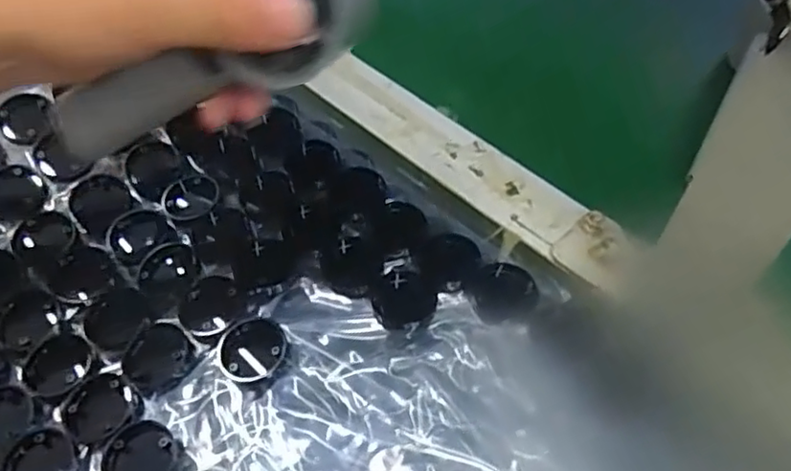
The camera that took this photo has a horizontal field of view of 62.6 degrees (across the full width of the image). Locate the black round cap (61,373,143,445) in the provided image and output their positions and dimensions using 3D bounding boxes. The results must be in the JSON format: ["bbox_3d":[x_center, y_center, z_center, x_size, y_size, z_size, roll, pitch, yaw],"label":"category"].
[{"bbox_3d":[-0.128,0.074,0.280,0.029,0.004,0.032,-36,61,-20],"label":"black round cap"}]

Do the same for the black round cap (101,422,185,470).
[{"bbox_3d":[-0.104,0.093,0.267,0.031,0.004,0.028,39,65,25],"label":"black round cap"}]

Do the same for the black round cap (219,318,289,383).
[{"bbox_3d":[-0.063,0.051,0.287,0.029,0.009,0.027,-16,57,-8],"label":"black round cap"}]

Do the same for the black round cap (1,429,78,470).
[{"bbox_3d":[-0.147,0.096,0.267,0.029,0.004,0.030,-23,58,-13],"label":"black round cap"}]

